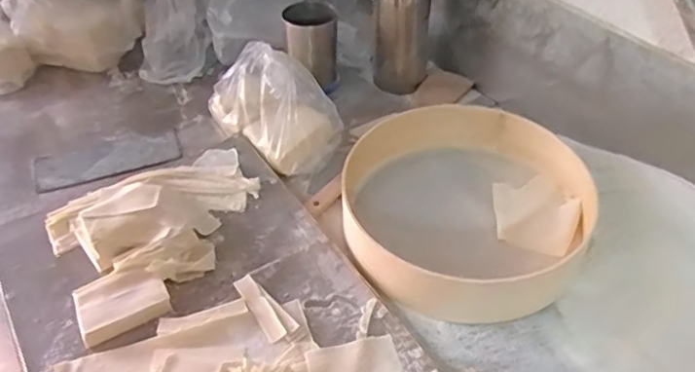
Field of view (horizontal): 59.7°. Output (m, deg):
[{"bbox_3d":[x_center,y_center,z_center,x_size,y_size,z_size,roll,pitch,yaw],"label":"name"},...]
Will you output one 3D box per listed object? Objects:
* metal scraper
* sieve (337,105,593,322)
[{"bbox_3d":[-0.334,-0.038,0.851,0.189,0.009,0.077,-15,50,-17],"label":"metal scraper"},{"bbox_3d":[0.152,0.024,0.765,0.303,0.081,0.302,1,46,-1],"label":"sieve"}]

